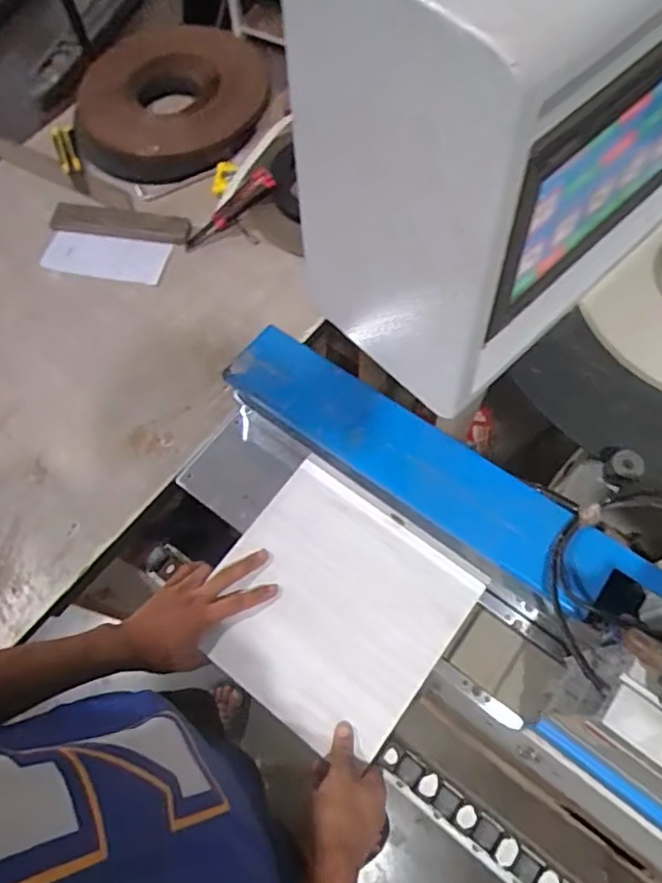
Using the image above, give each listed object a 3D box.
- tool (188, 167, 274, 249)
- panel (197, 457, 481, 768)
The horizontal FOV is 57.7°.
[{"bbox_3d":[-0.166,-0.378,0.990,0.172,0.024,0.033,-37,69,10],"label":"tool"},{"bbox_3d":[-0.001,0.201,0.731,0.269,0.026,0.268,34,73,16],"label":"panel"}]

